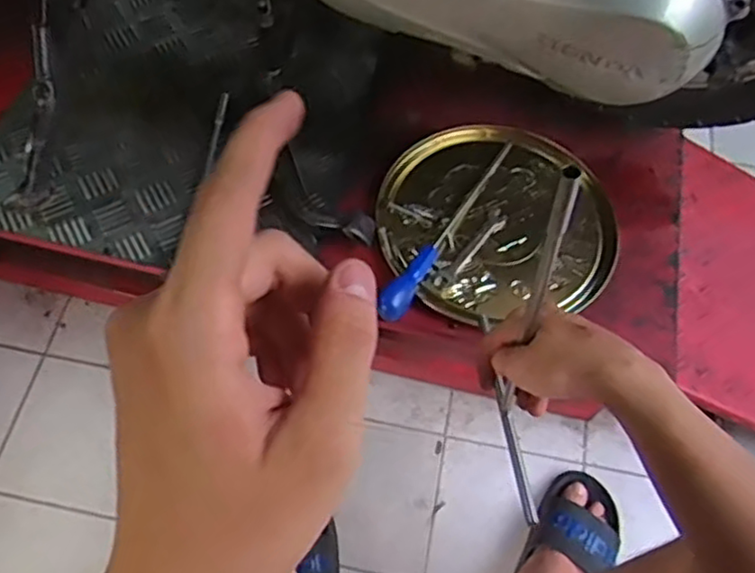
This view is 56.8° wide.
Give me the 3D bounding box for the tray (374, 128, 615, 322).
[{"bbox_3d":[0.126,-0.083,0.781,0.251,0.033,0.246,1,63,-2],"label":"tray"}]

